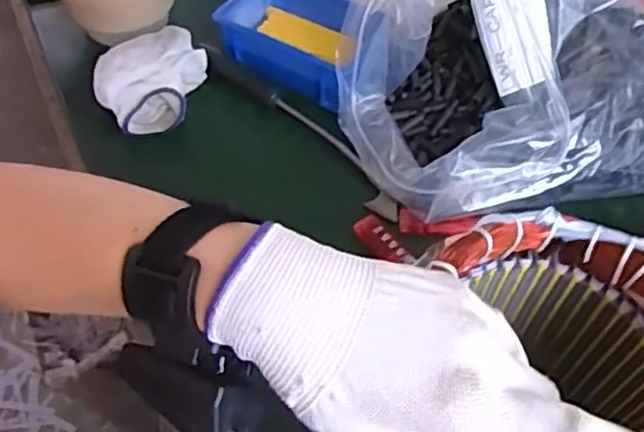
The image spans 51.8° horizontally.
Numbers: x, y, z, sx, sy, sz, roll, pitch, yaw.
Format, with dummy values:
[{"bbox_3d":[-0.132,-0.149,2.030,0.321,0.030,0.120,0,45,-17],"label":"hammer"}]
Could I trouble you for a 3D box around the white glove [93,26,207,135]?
[{"bbox_3d":[-0.149,-0.123,0.598,0.106,0.044,0.088,-33,61,-23],"label":"white glove"}]

